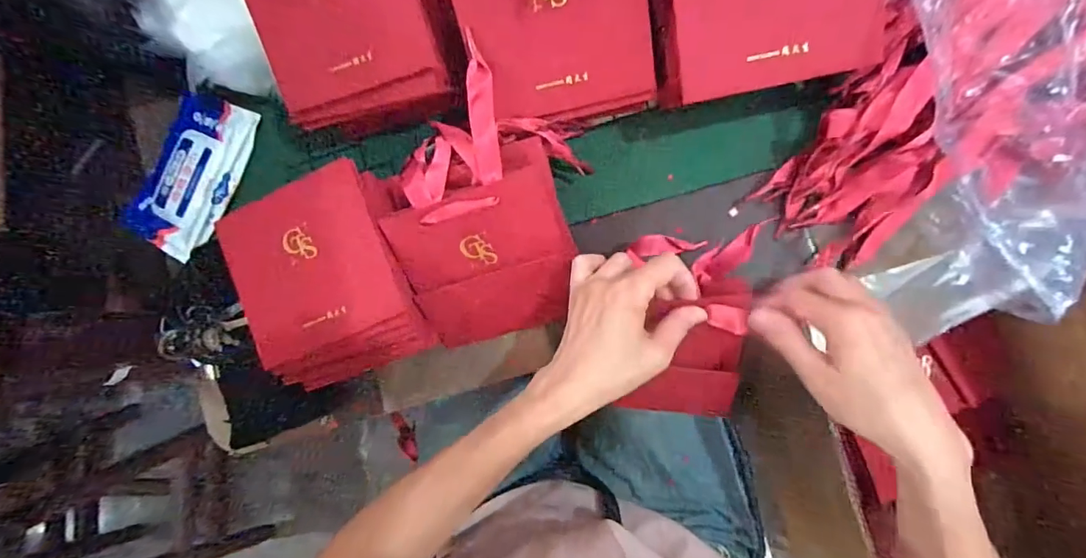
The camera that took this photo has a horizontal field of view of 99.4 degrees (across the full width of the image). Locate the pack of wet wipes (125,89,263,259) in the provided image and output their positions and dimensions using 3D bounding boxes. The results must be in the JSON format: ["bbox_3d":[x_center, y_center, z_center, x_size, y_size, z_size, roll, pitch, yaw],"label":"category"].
[{"bbox_3d":[-0.363,-0.108,0.478,0.089,0.023,0.163,21,90,9],"label":"pack of wet wipes"}]

